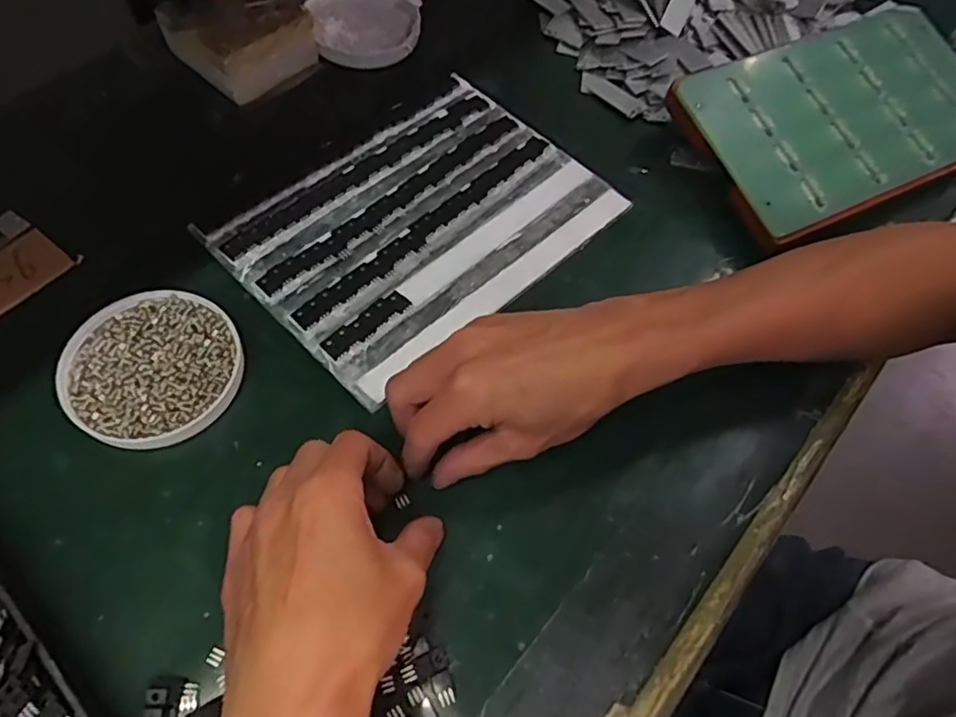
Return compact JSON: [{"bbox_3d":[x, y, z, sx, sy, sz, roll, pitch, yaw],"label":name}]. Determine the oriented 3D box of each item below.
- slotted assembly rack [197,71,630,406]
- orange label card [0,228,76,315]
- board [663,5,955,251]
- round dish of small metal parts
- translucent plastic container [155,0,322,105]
[{"bbox_3d":[-0.038,-0.098,0.428,0.243,0.008,0.174,-39,71,-21],"label":"slotted assembly rack"},{"bbox_3d":[-0.304,-0.055,0.396,0.045,0.004,0.065,35,65,13],"label":"orange label card"},{"bbox_3d":[0.287,-0.188,0.469,0.266,0.025,0.141,-23,76,-15],"label":"board"},{"bbox_3d":[-0.193,0.003,0.362,0.100,0.008,0.095,2,62,-3],"label":"round dish of small metal parts"},{"bbox_3d":[-0.191,-0.261,0.490,0.093,0.039,0.093,38,66,15],"label":"translucent plastic container"}]

